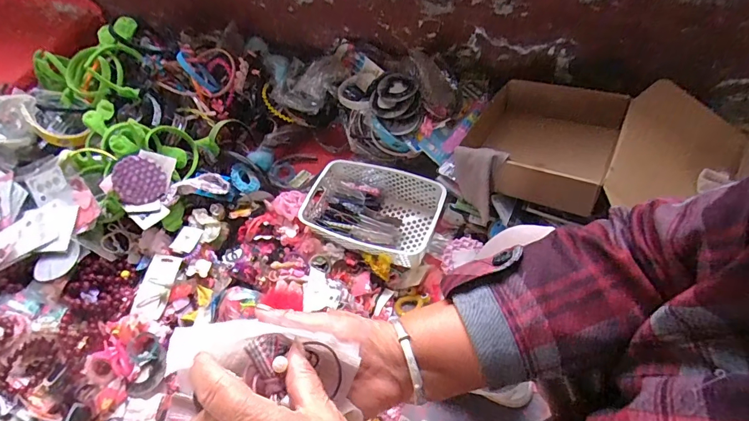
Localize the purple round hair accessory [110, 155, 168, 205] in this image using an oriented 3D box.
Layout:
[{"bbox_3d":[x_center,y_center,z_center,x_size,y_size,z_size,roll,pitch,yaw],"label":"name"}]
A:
[{"bbox_3d":[-0.486,-0.061,0.850,0.099,0.096,0.012,5,4,-43],"label":"purple round hair accessory"}]

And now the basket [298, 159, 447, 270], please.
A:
[{"bbox_3d":[-0.016,0.004,0.938,0.314,0.102,0.201,17,57,15],"label":"basket"}]

